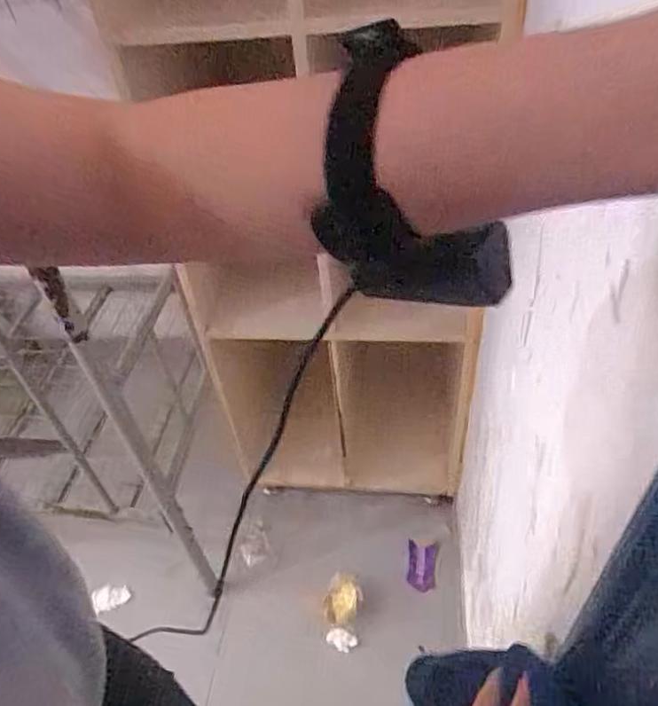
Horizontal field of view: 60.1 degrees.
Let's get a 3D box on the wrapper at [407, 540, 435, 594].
[{"bbox_3d":[0.254,0.577,1.549,0.076,0.016,0.141,-14,45,21],"label":"wrapper"}]

